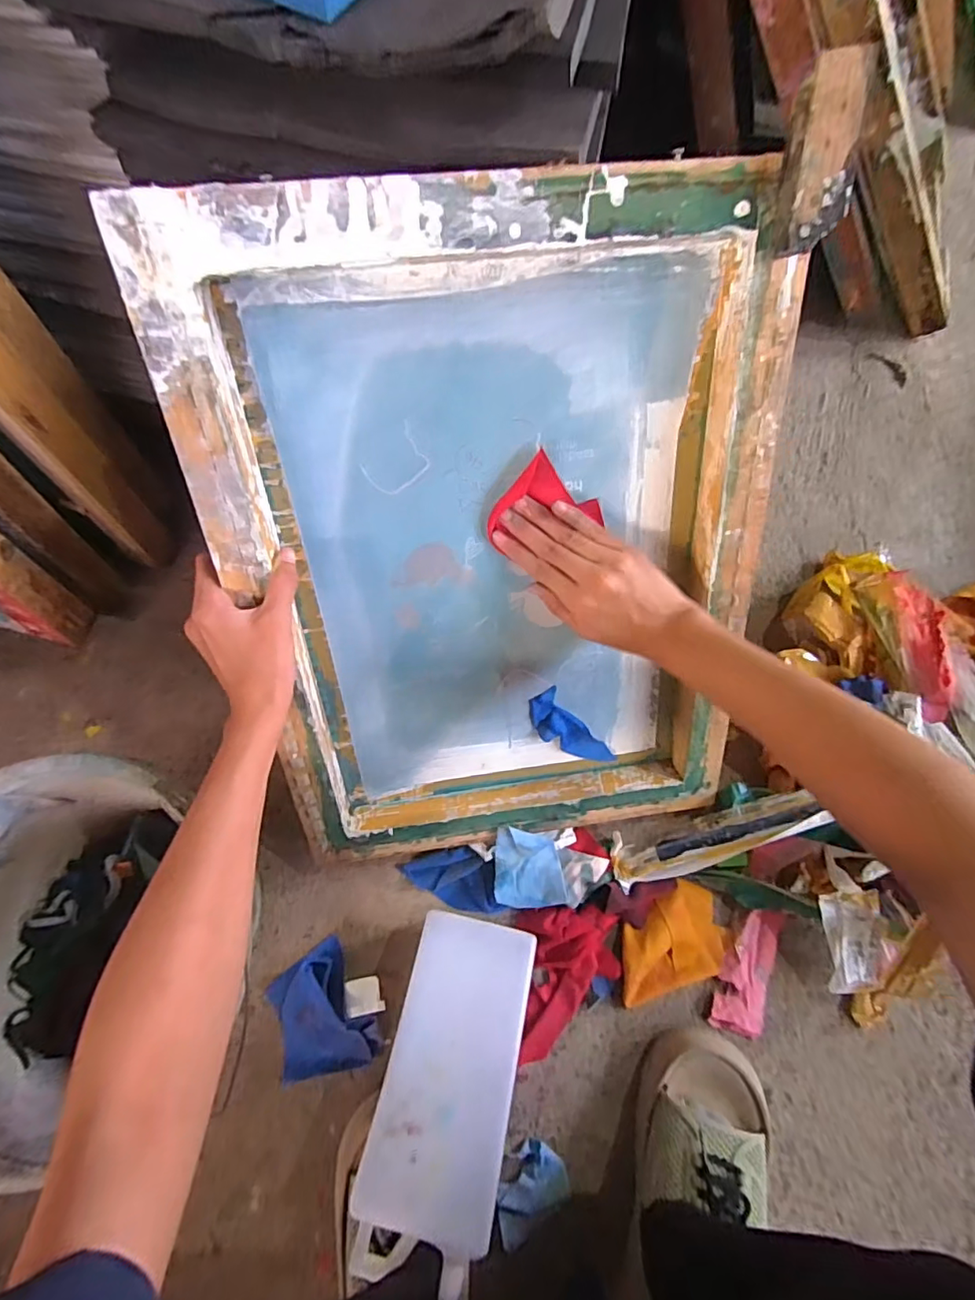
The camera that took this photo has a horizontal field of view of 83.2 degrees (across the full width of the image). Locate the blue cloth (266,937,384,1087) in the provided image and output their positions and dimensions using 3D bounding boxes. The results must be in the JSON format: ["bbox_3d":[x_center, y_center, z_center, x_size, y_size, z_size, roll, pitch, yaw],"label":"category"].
[{"bbox_3d":[-0.144,0.316,0.471,0.091,0.034,0.103,-20,75,-7],"label":"blue cloth"}]

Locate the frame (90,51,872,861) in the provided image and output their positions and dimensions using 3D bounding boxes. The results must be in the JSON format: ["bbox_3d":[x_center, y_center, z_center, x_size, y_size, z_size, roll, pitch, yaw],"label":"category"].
[{"bbox_3d":[0.012,-0.047,0.401,0.367,0.466,0.052,-7,29,-5],"label":"frame"}]

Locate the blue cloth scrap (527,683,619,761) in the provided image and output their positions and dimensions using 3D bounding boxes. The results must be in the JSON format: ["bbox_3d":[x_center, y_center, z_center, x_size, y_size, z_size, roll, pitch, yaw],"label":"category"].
[{"bbox_3d":[0.074,0.078,0.500,0.037,0.007,0.102,-37,116,11],"label":"blue cloth scrap"}]

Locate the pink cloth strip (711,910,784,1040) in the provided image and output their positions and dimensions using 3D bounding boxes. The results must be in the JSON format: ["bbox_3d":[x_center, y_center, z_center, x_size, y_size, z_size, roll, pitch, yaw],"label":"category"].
[{"bbox_3d":[0.239,0.292,0.503,0.044,0.006,0.107,19,74,5],"label":"pink cloth strip"}]

